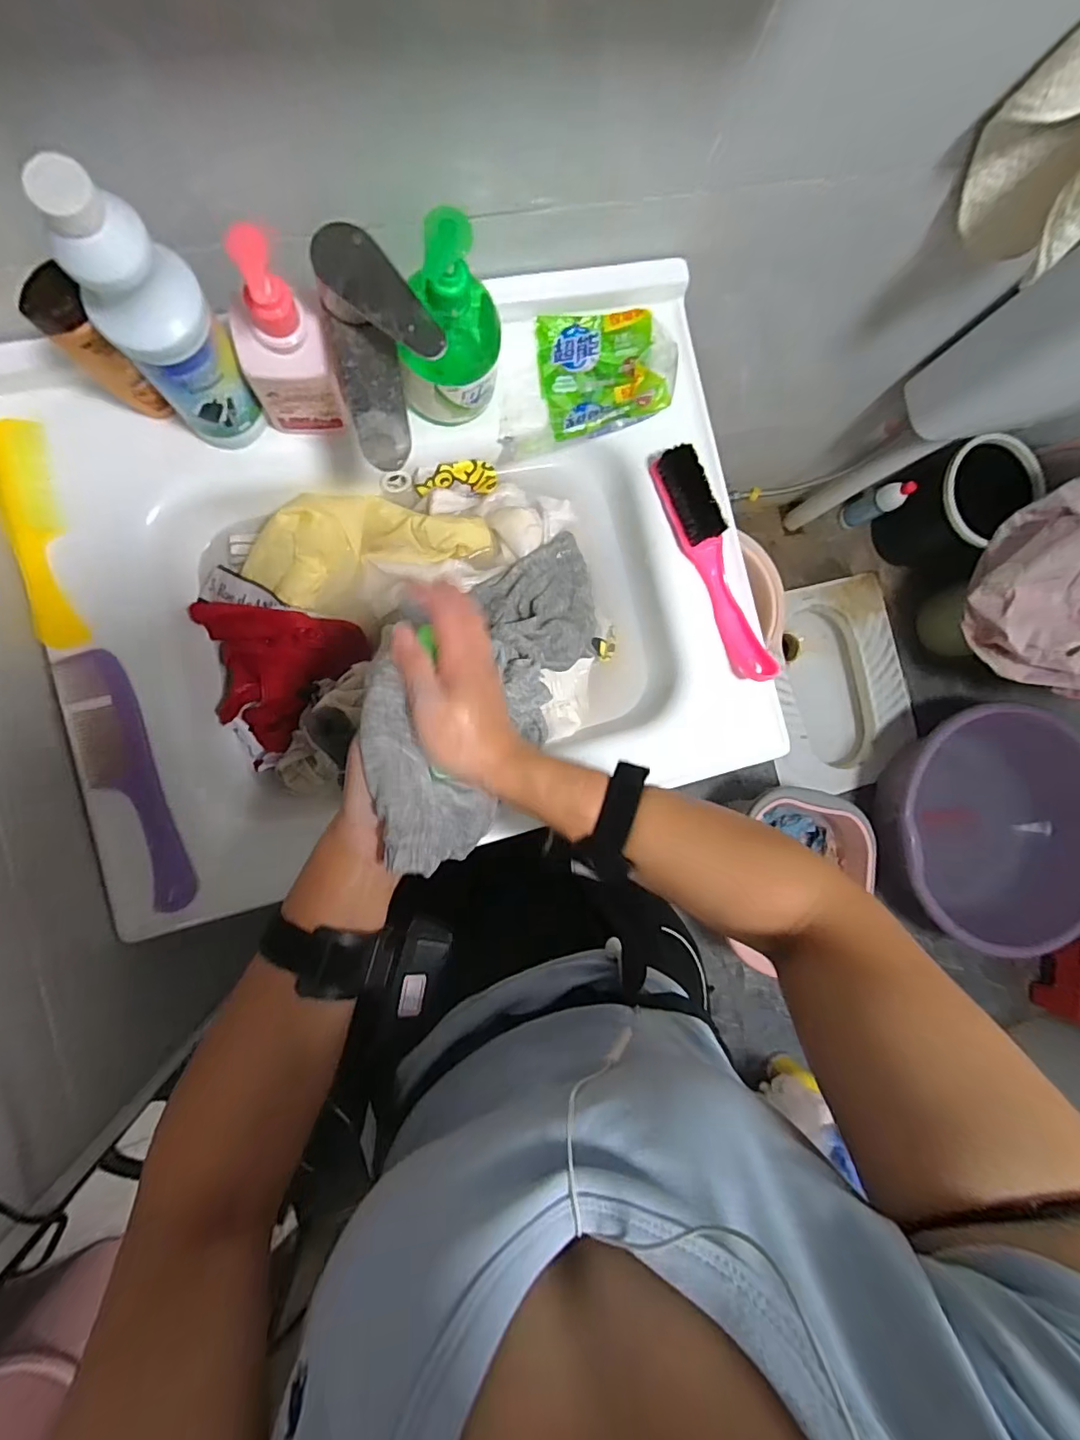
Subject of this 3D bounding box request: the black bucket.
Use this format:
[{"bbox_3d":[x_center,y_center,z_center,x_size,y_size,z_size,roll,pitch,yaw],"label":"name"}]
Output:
[{"bbox_3d":[0.977,-0.516,1.306,0.246,0.251,0.231,0,88,-8],"label":"black bucket"}]

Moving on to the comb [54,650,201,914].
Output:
[{"bbox_3d":[-0.330,0.050,0.435,0.048,0.012,0.212,-17,91,-8],"label":"comb"}]

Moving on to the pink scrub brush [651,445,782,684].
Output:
[{"bbox_3d":[0.162,-0.143,0.505,0.035,0.037,0.224,-24,92,-8],"label":"pink scrub brush"}]

